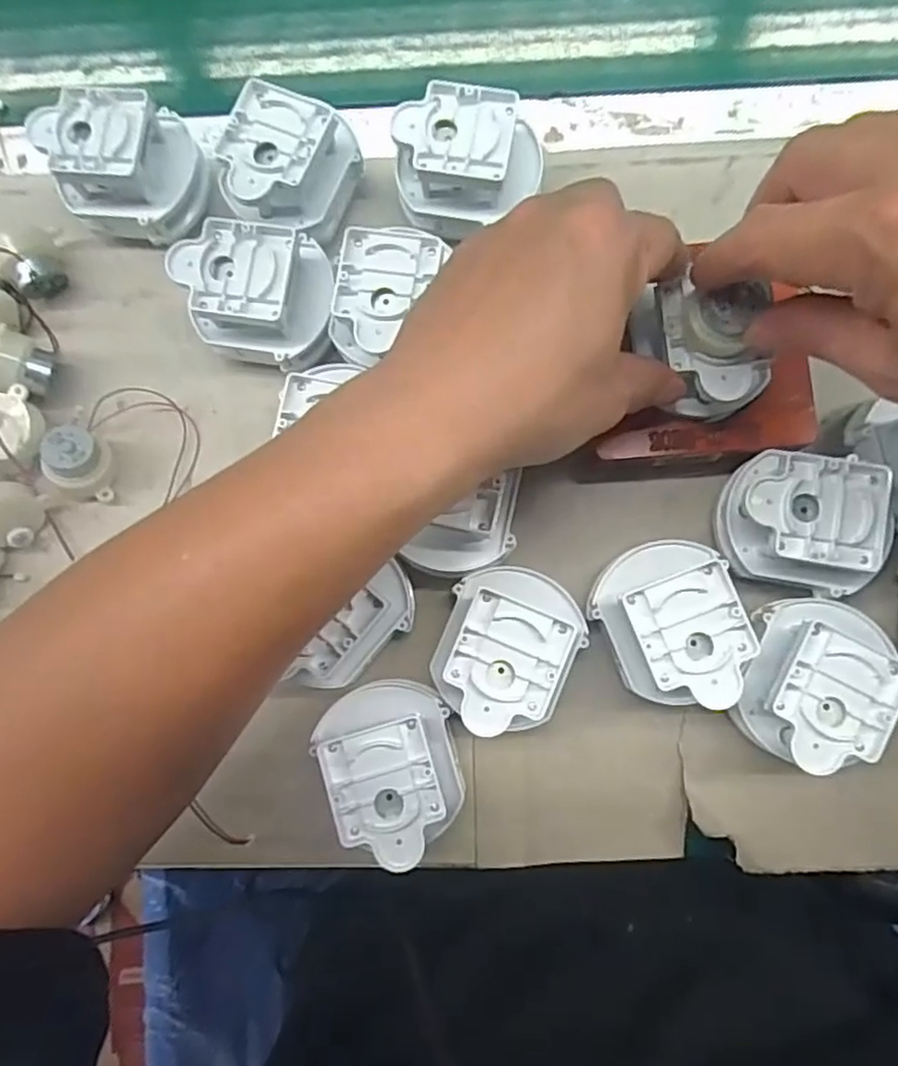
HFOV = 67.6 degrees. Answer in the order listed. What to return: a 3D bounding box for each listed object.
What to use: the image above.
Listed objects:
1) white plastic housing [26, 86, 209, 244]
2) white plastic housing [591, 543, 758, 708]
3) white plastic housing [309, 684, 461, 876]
[{"bbox_3d":[-0.158,-0.180,0.334,0.068,0.049,0.058,16,83,4],"label":"white plastic housing"},{"bbox_3d":[0.096,0.040,0.299,0.054,0.051,0.069,-26,82,-2],"label":"white plastic housing"},{"bbox_3d":[-0.023,0.101,0.296,0.054,0.051,0.069,-25,82,-1],"label":"white plastic housing"}]

